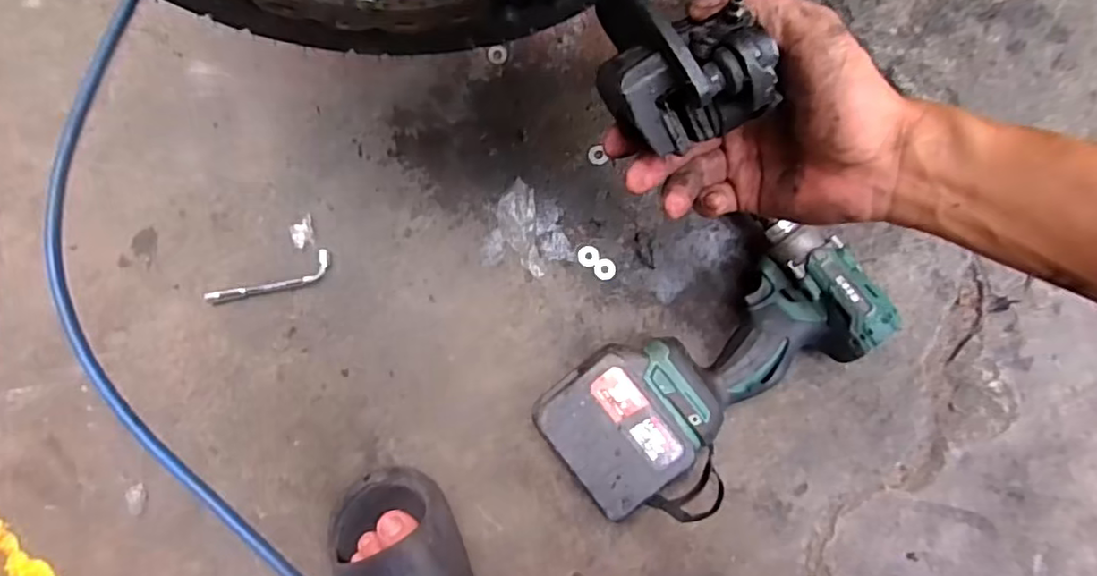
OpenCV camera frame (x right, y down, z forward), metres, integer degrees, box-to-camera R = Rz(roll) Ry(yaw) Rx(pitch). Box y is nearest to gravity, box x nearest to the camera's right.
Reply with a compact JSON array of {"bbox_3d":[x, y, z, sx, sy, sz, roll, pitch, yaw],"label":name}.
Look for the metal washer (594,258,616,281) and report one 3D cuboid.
[{"bbox_3d":[0.052,-0.017,0.559,0.020,0.004,0.020,0,85,3],"label":"metal washer"}]

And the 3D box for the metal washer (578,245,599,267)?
[{"bbox_3d":[0.037,-0.029,0.561,0.018,0.004,0.019,0,85,3],"label":"metal washer"}]

